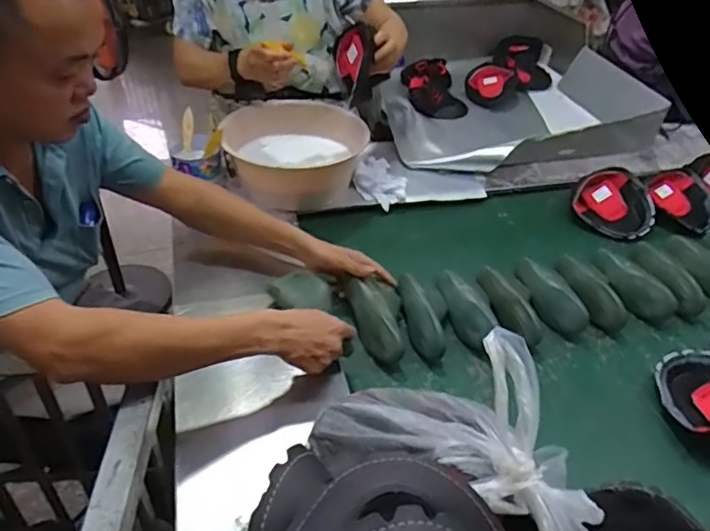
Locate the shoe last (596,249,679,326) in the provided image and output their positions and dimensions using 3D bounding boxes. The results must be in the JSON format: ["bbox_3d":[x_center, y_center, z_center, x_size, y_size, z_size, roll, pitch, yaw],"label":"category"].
[{"bbox_3d":[0.507,0.029,1.040,0.063,0.060,0.179,-6,41,-11],"label":"shoe last"}]

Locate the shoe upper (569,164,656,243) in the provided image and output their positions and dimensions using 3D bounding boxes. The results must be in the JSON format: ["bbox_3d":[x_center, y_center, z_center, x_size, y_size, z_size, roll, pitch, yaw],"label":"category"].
[{"bbox_3d":[0.565,-0.136,1.234,0.148,0.063,0.187,-5,41,-9],"label":"shoe upper"}]

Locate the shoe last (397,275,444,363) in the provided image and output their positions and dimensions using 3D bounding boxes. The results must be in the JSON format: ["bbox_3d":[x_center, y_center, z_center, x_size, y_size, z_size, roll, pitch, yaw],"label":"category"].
[{"bbox_3d":[0.109,0.081,0.954,0.053,0.054,0.177,-9,54,-14],"label":"shoe last"}]

